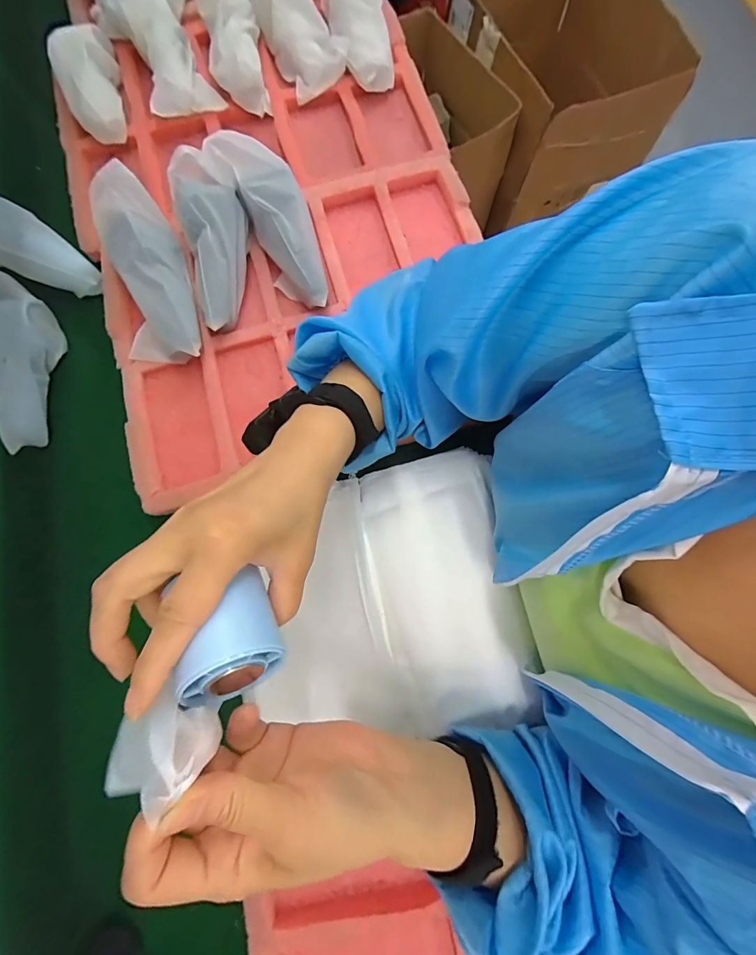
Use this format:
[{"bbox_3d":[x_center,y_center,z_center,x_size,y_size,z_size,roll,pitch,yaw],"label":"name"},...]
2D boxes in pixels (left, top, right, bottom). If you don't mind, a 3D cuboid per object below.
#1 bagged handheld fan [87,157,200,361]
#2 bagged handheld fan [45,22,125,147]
[{"bbox_3d":[-0.245,-0.212,0.419,0.079,0.053,0.190,-17,94,-4],"label":"bagged handheld fan"},{"bbox_3d":[-0.350,-0.486,0.493,0.074,0.051,0.152,-25,77,-4],"label":"bagged handheld fan"}]

